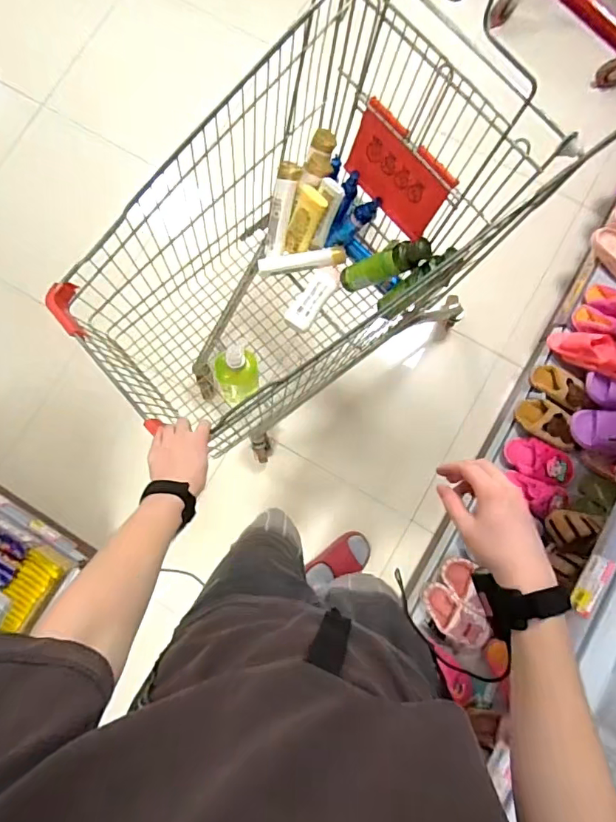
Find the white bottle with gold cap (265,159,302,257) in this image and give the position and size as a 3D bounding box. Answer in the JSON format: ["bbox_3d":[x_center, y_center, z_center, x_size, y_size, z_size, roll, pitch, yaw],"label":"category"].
[{"bbox_3d":[-0.060,-0.433,1.031,0.051,0.195,0.039,21,40,3],"label":"white bottle with gold cap"}]

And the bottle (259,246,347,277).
[{"bbox_3d":[-0.015,-0.346,1.088,0.200,0.036,0.042,-6,81,-1],"label":"bottle"}]

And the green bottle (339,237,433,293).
[{"bbox_3d":[0.153,-0.298,0.998,0.052,0.230,0.048,6,78,-42],"label":"green bottle"}]

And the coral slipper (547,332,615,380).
[{"bbox_3d":[0.764,-0.142,1.221,0.286,0.057,0.097,32,82,30],"label":"coral slipper"}]

